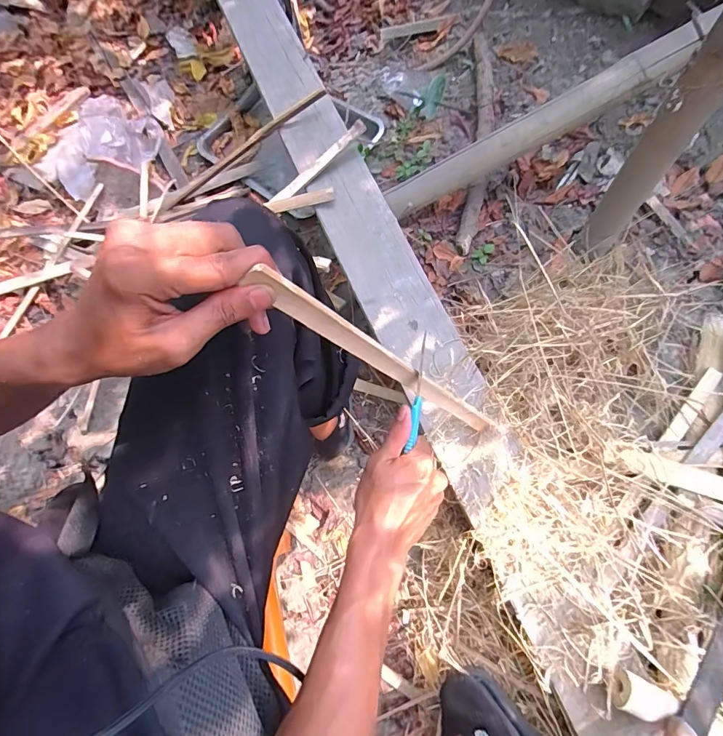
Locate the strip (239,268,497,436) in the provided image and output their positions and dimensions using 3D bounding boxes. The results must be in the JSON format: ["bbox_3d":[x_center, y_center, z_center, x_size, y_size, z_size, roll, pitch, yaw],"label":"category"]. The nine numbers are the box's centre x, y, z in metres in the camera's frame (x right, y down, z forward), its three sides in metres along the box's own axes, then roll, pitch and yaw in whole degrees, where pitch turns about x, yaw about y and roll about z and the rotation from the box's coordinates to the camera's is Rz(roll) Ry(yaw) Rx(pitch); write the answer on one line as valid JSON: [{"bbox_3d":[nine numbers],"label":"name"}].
[{"bbox_3d":[0.056,0.016,0.396,0.027,0.434,0.008,-18,63,27],"label":"strip"}]

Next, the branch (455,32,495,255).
[{"bbox_3d":[0.261,-0.508,0.917,0.056,0.102,0.543,7,66,2],"label":"branch"}]

